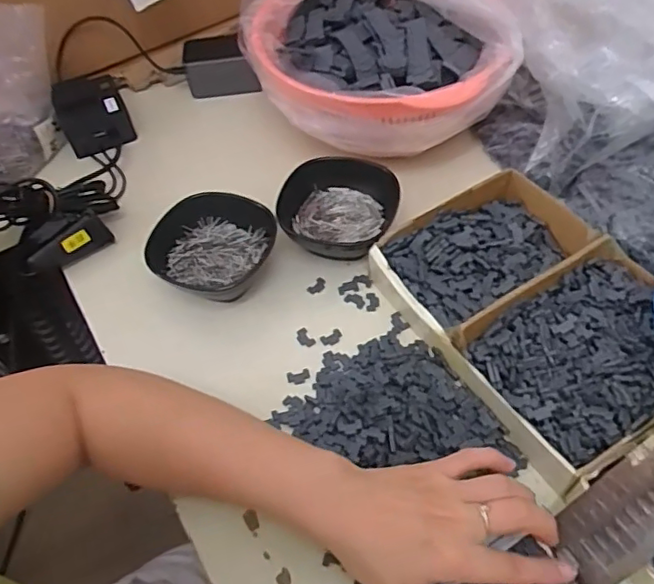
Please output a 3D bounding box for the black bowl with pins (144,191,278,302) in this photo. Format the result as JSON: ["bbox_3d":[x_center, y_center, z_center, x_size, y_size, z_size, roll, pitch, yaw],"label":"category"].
[{"bbox_3d":[-0.106,-0.040,0.546,0.096,0.048,0.105,-2,53,3],"label":"black bowl with pins"}]

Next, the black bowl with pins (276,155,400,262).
[{"bbox_3d":[0.010,-0.078,0.556,0.107,0.045,0.106,-2,53,3],"label":"black bowl with pins"}]

